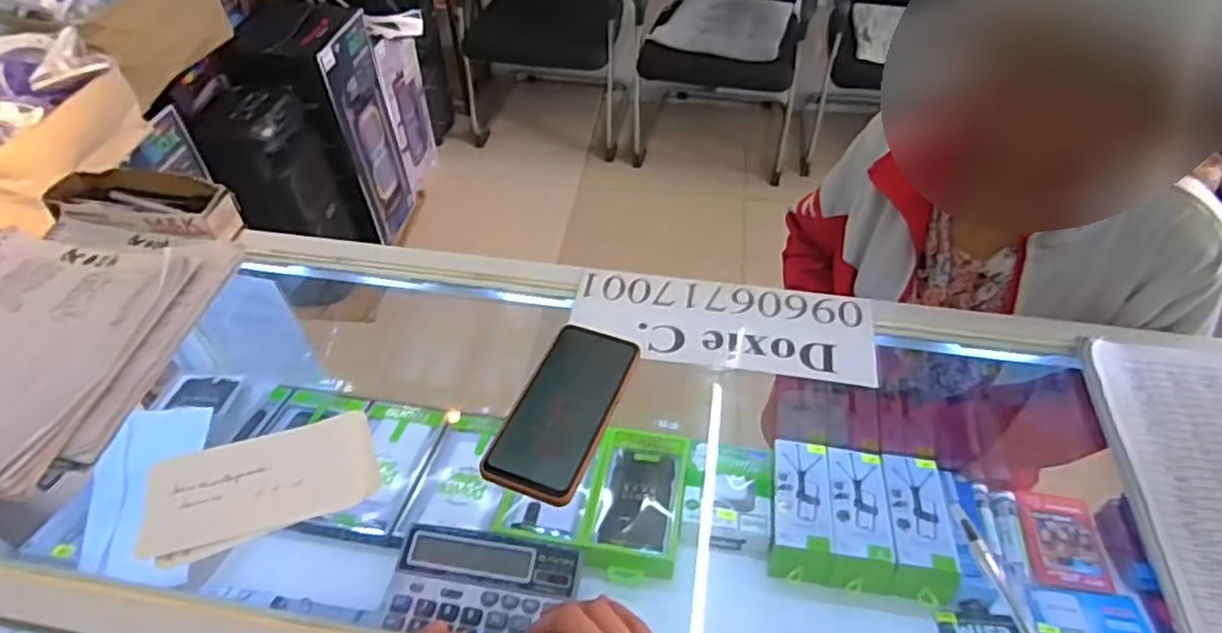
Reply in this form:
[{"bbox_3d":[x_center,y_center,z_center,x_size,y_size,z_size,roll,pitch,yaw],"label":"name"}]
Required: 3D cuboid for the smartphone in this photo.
[{"bbox_3d":[-0.038,0.074,0.586,0.081,0.012,0.166,15,50,13],"label":"smartphone"}]

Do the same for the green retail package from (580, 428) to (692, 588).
[{"bbox_3d":[0.031,0.206,0.811,0.105,0.022,0.195,8,40,6],"label":"green retail package"}]

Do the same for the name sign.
[{"bbox_3d":[0.101,0.004,0.661,0.272,0.008,0.101,8,49,8],"label":"name sign"}]

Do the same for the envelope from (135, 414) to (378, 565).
[{"bbox_3d":[-0.273,0.131,0.555,0.169,0.016,0.083,-16,50,-13],"label":"envelope"}]

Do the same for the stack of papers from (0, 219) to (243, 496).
[{"bbox_3d":[-0.502,0.017,0.616,0.217,0.036,0.276,6,49,6],"label":"stack of papers"}]

